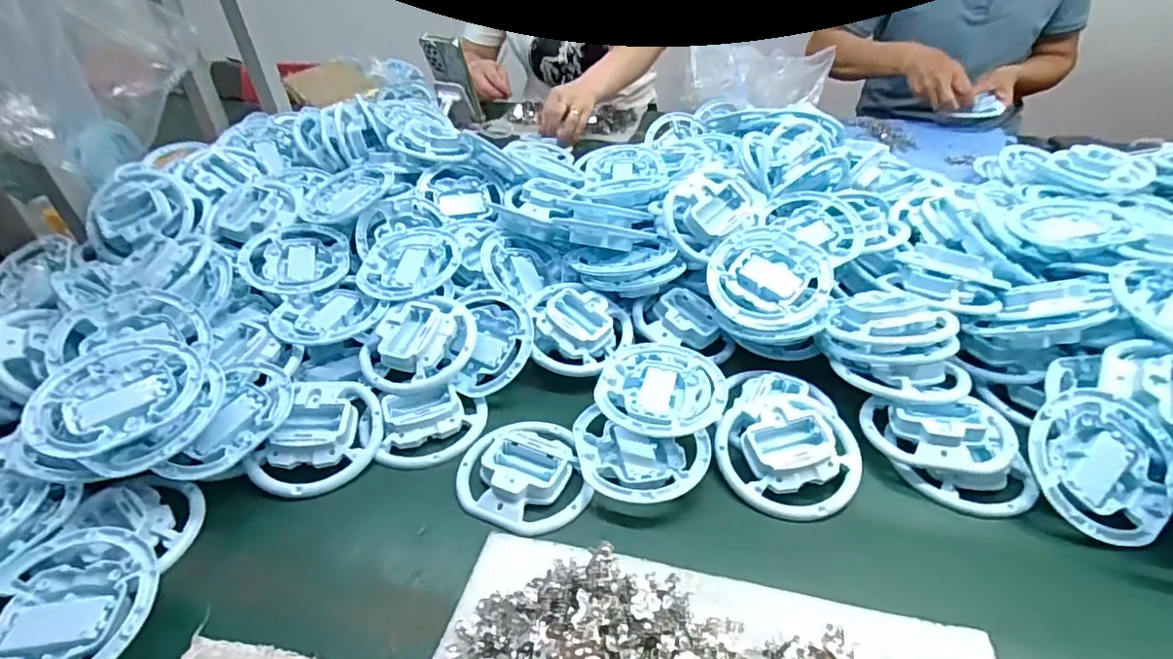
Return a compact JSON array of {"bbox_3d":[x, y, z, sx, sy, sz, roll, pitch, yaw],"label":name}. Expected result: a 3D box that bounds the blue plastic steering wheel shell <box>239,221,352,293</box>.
[{"bbox_3d":[-0.296,-0.069,0.591,0.098,0.023,0.098,-13,54,-19],"label":"blue plastic steering wheel shell"}]

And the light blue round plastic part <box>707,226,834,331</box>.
[{"bbox_3d":[0.170,-0.055,0.539,0.106,0.017,0.117,-2,59,10],"label":"light blue round plastic part"}]

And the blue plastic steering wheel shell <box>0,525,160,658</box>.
[{"bbox_3d":[-0.311,0.166,0.344,0.103,0.021,0.103,-1,37,1],"label":"blue plastic steering wheel shell"}]

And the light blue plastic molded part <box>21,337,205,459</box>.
[{"bbox_3d":[-0.341,0.044,0.418,0.107,0.023,0.100,29,47,34],"label":"light blue plastic molded part"}]

